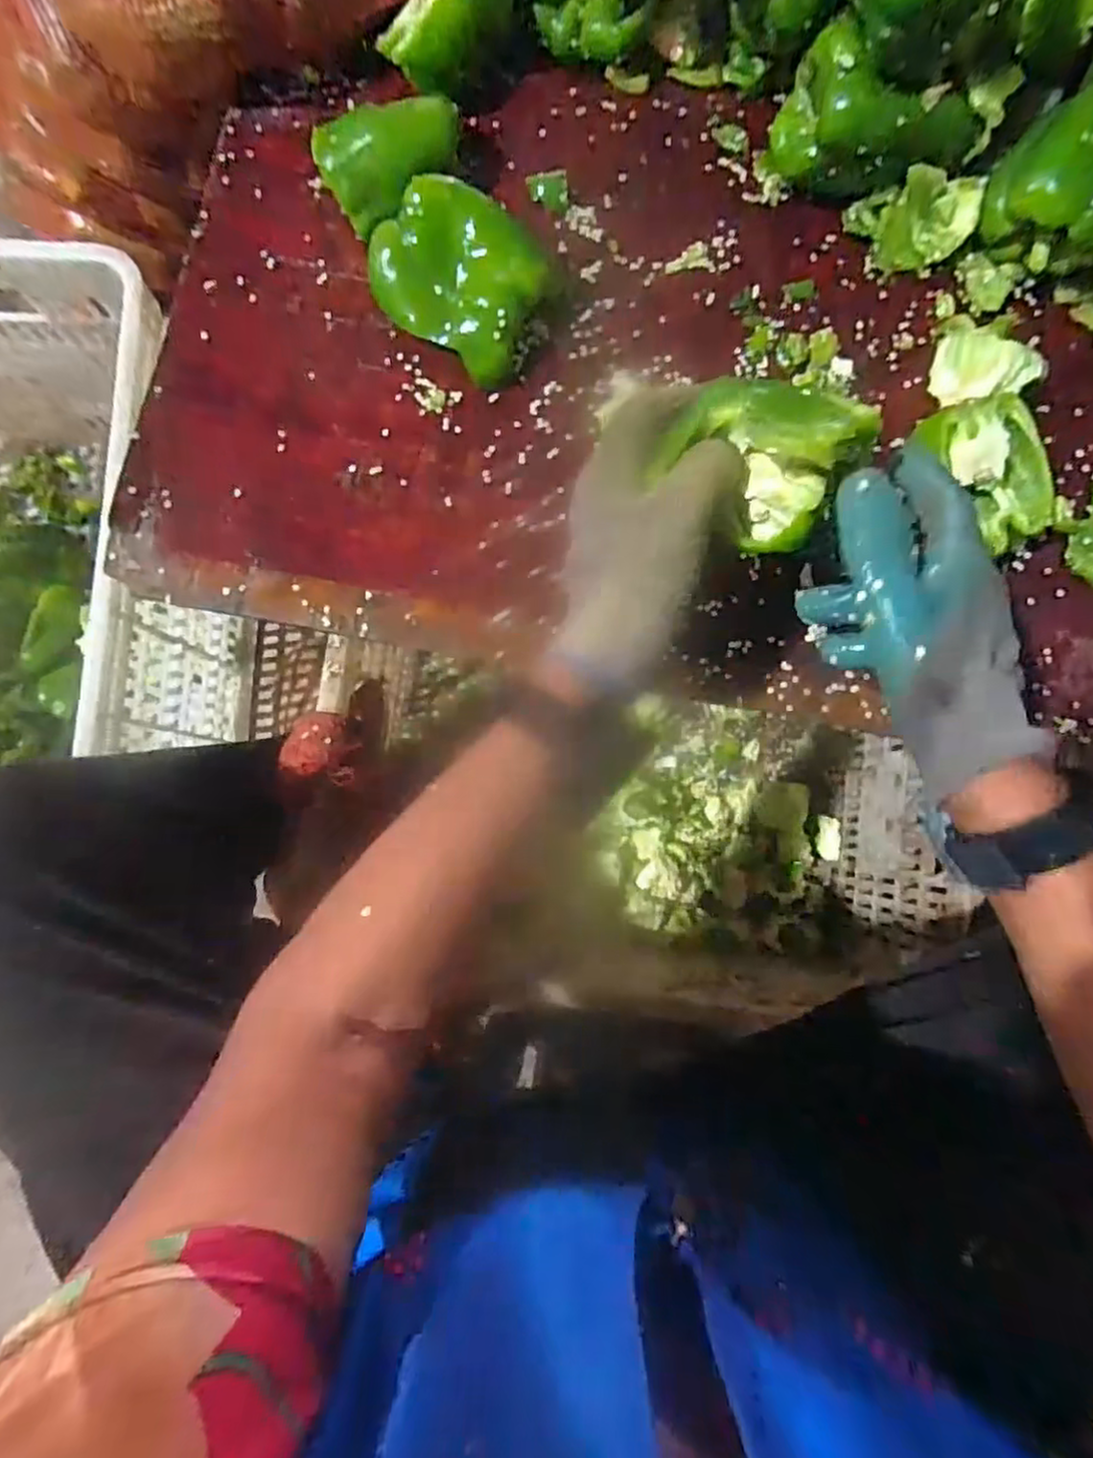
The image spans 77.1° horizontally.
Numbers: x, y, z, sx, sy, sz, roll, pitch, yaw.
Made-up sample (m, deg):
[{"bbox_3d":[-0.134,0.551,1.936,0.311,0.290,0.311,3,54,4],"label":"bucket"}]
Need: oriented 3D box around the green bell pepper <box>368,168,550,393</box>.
[{"bbox_3d":[-0.058,-0.289,0.444,0.112,0.053,0.081,30,84,3],"label":"green bell pepper"}]

